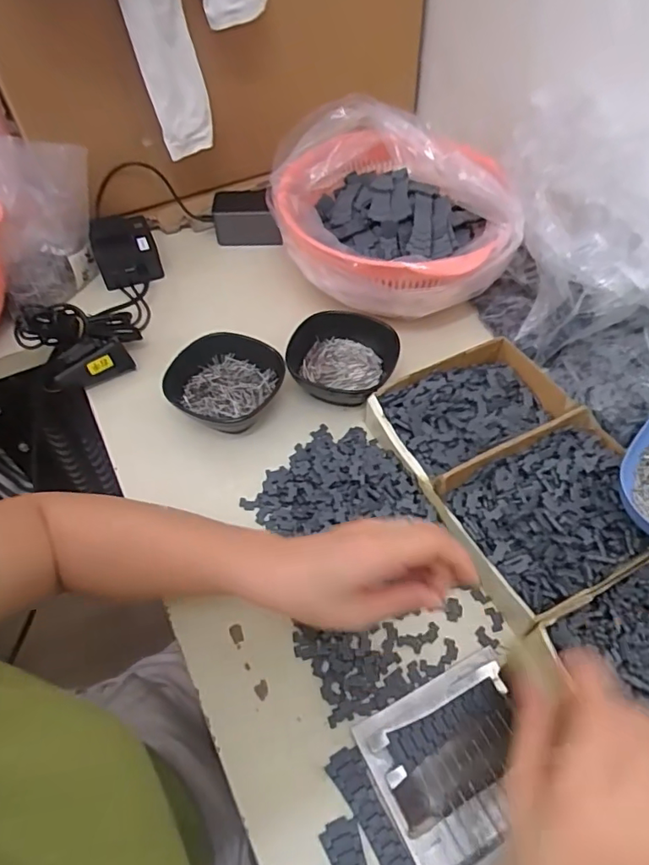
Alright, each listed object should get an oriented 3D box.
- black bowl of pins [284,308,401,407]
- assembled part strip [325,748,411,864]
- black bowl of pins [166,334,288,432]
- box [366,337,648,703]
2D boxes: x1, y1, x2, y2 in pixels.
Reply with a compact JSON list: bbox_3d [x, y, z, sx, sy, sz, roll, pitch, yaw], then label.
[{"bbox_3d":[0.018,-0.079,0.555,0.106,0.039,0.111,12,54,9],"label":"black bowl of pins"},{"bbox_3d":[0.031,0.248,0.345,0.021,0.004,0.085,-26,57,-18],"label":"assembled part strip"},{"bbox_3d":[-0.098,-0.048,0.538,0.105,0.047,0.096,0,53,0],"label":"black bowl of pins"},{"bbox_3d":[0.223,0.110,0.406,0.182,0.036,0.486,-23,56,-16],"label":"box"}]

